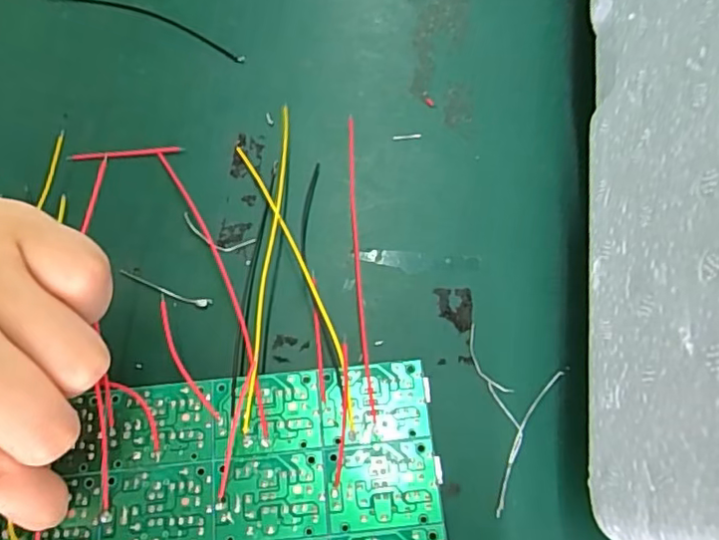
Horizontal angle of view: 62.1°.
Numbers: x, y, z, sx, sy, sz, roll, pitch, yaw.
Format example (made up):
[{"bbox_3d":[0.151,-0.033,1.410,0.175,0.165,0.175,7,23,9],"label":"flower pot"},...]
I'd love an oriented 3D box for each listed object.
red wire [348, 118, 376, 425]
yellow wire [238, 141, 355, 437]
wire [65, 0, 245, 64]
[{"bbox_3d":[-0.001,-0.007,0.222,0.004,0.014,0.125,-4,68,-1],"label":"red wire"},{"bbox_3d":[-0.022,0.000,0.218,0.009,0.018,0.124,-21,70,-8],"label":"yellow wire"},{"bbox_3d":[-0.098,-0.115,0.273,0.105,0.004,0.011,22,70,9],"label":"wire"}]

